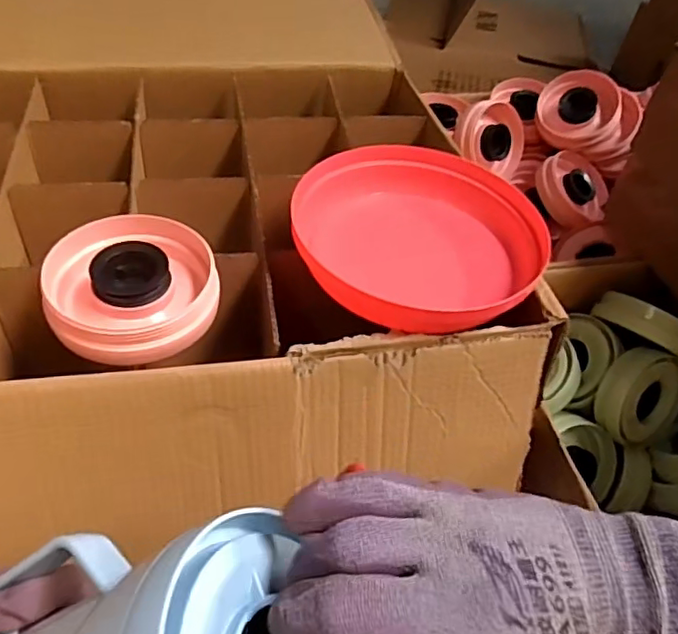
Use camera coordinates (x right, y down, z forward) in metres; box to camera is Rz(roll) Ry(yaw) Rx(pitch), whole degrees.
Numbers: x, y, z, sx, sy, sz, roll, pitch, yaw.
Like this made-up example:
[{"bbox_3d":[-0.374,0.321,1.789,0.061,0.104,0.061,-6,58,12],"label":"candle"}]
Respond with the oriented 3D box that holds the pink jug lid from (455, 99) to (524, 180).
[{"bbox_3d":[0.253,-0.308,1.010,0.121,0.115,0.038,12,1,-29],"label":"pink jug lid"}]

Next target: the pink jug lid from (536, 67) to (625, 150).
[{"bbox_3d":[0.406,-0.352,1.021,0.134,0.122,0.030,3,14,26],"label":"pink jug lid"}]

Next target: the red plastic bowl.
[{"bbox_3d":[0.076,-0.076,0.562,0.220,0.061,0.214,3,48,-4],"label":"red plastic bowl"}]

